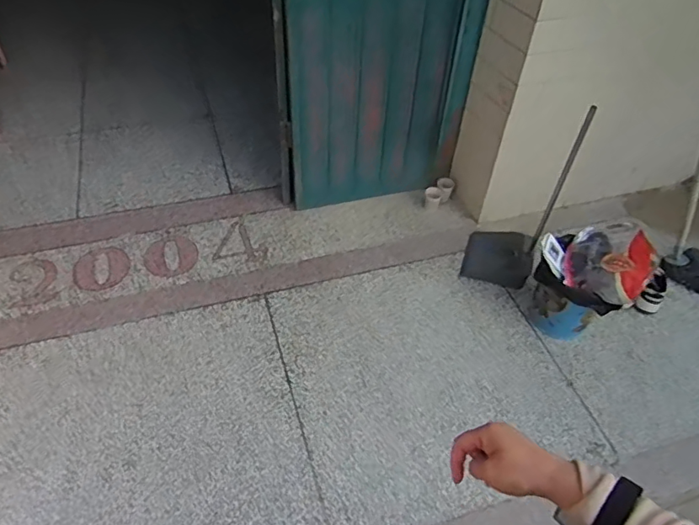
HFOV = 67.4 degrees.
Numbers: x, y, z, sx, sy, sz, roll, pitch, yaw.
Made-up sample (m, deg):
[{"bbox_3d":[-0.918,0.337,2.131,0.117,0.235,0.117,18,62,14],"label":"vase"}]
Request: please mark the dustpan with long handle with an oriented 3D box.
[{"bbox_3d":[0.549,-0.198,1.644,0.228,0.628,0.233,16,48,11],"label":"dustpan with long handle"}]

